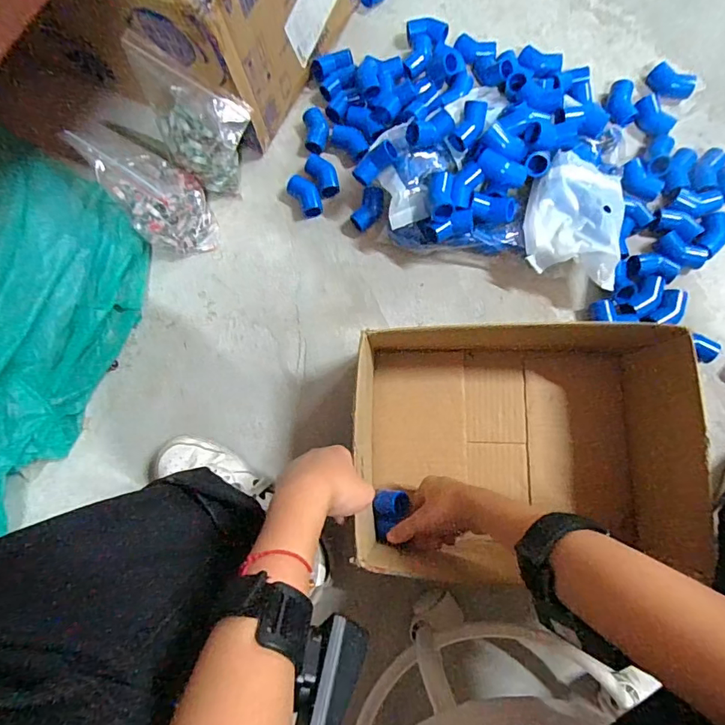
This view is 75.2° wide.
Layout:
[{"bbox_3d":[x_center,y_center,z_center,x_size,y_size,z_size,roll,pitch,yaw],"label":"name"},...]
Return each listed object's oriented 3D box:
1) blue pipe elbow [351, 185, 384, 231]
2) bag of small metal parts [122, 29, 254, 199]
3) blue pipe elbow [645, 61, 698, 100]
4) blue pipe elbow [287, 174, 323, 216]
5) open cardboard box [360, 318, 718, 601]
[{"bbox_3d":[0.008,-0.190,0.586,0.031,0.020,0.052,28,87,6],"label":"blue pipe elbow"},{"bbox_3d":[-0.189,-0.261,0.541,0.112,0.162,0.075,19,85,5],"label":"bag of small metal parts"},{"bbox_3d":[0.382,-0.346,0.586,0.055,0.022,0.032,35,88,7],"label":"blue pipe elbow"},{"bbox_3d":[-0.071,-0.210,0.593,0.030,0.020,0.057,-35,83,0],"label":"blue pipe elbow"},{"bbox_3d":[0.166,0.082,0.481,0.325,0.120,0.231,-2,84,4],"label":"open cardboard box"}]

